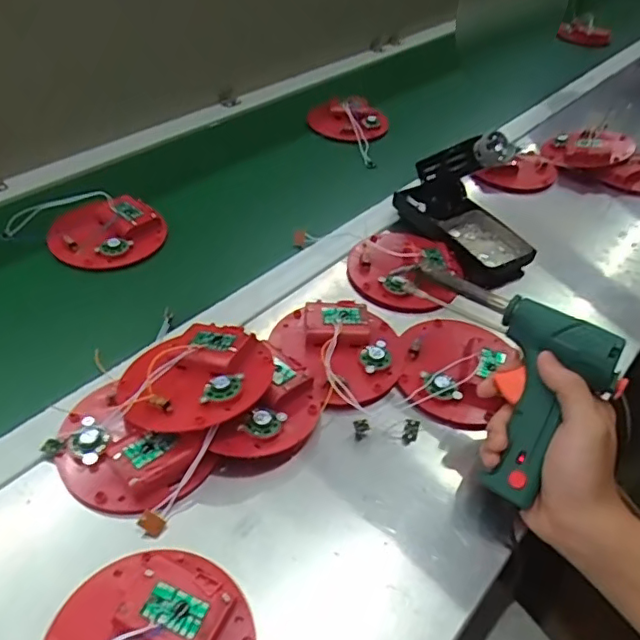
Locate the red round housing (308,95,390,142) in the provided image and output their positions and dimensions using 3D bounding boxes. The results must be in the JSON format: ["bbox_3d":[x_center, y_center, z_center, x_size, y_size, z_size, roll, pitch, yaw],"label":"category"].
[{"bbox_3d":[0.047,-0.313,0.899,0.094,0.034,0.114,-30,53,-32],"label":"red round housing"}]

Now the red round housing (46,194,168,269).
[{"bbox_3d":[-0.232,-0.098,0.632,0.115,0.034,0.090,-26,52,-30],"label":"red round housing"}]

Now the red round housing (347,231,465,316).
[{"bbox_3d":[0.088,-0.056,0.609,0.115,0.021,0.110,3,43,-3],"label":"red round housing"}]

